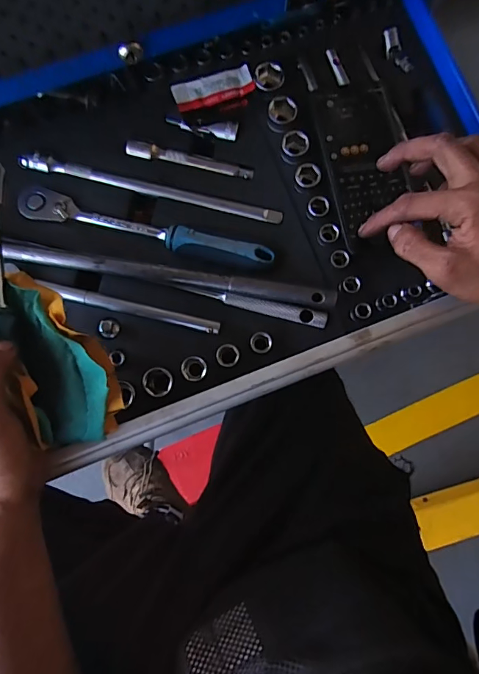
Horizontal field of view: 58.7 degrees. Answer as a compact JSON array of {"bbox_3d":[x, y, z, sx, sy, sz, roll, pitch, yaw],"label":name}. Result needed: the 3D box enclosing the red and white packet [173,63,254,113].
[{"bbox_3d":[-0.026,-0.247,0.421,0.078,0.004,0.032,-18,80,-4],"label":"red and white packet"}]

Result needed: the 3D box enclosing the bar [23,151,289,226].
[{"bbox_3d":[-0.083,-0.143,0.409,0.251,0.013,0.015,12,79,2],"label":"bar"}]

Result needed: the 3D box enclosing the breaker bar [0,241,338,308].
[{"bbox_3d":[-0.091,-0.058,0.383,0.352,0.017,0.025,10,79,1],"label":"breaker bar"}]

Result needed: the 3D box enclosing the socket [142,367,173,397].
[{"bbox_3d":[-0.072,0.041,0.381,0.024,0.027,0.025,0,79,0],"label":"socket"}]

